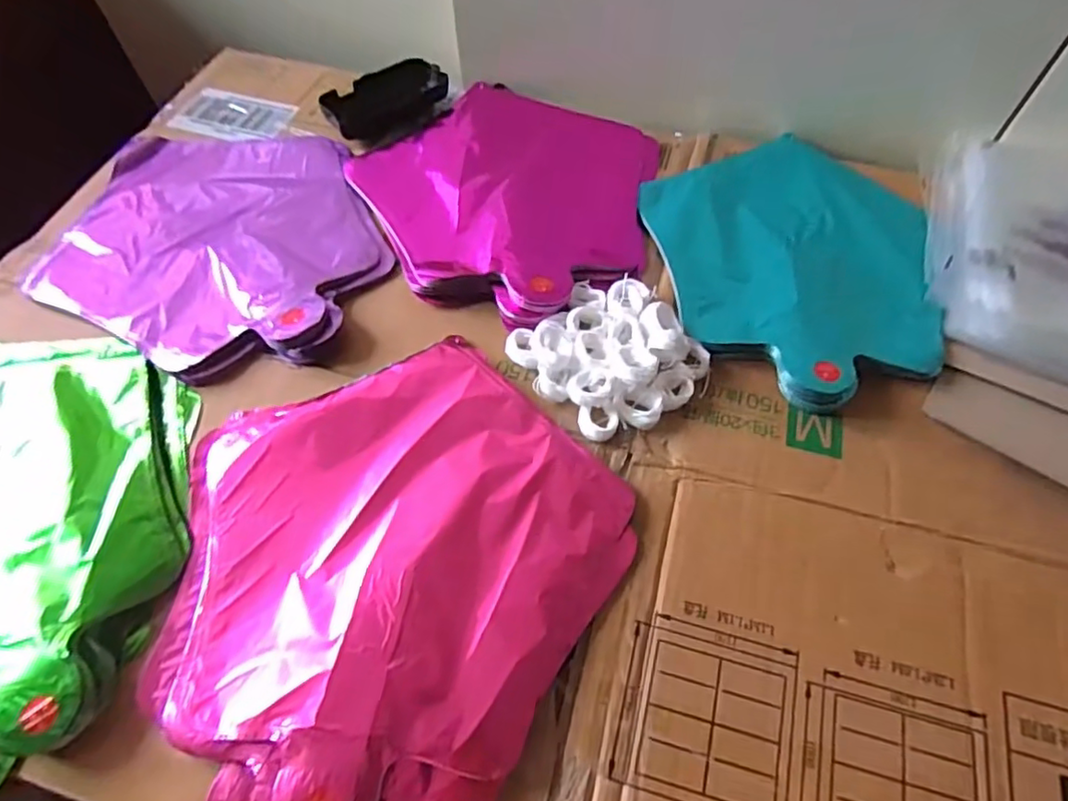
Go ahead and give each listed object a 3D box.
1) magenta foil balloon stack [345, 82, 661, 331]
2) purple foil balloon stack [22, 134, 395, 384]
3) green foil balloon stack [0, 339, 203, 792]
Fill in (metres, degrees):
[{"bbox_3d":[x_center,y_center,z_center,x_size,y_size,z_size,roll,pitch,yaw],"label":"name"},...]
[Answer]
[{"bbox_3d":[-0.012,-0.170,0.491,0.240,0.030,0.233,-39,66,-21],"label":"magenta foil balloon stack"},{"bbox_3d":[-0.229,-0.132,0.463,0.249,0.022,0.231,19,60,12],"label":"purple foil balloon stack"},{"bbox_3d":[-0.311,0.063,0.345,0.245,0.018,0.234,13,59,8],"label":"green foil balloon stack"}]

